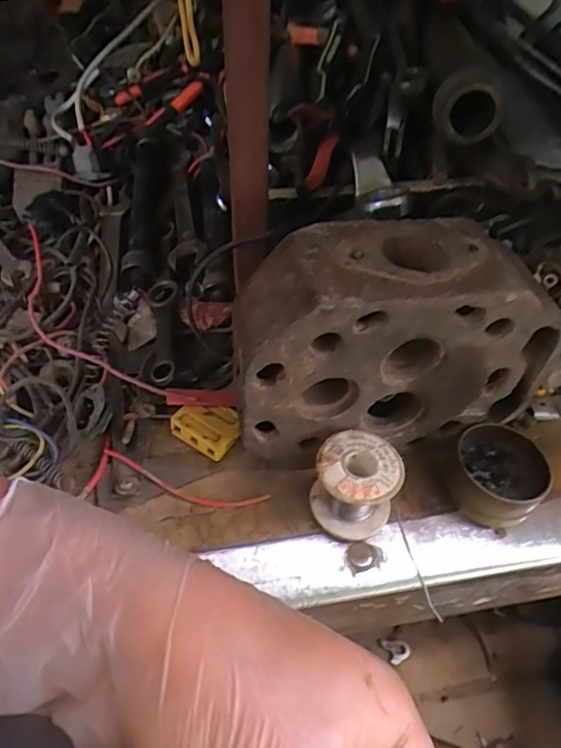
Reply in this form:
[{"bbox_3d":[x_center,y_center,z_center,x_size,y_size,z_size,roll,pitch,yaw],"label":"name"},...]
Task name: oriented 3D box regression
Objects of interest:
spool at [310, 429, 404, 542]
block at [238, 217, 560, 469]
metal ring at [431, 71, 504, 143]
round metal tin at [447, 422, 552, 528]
[{"bbox_3d":[0.050,0.075,0.361,0.053,0.052,0.054,1,51,-2],"label":"spool"},{"bbox_3d":[0.070,-0.016,0.368,0.199,0.156,0.080,-9,52,-9],"label":"block"},{"bbox_3d":[0.136,-0.194,0.393,0.047,0.044,0.022,16,52,10],"label":"metal ring"},{"bbox_3d":[0.153,0.070,0.381,0.063,0.032,0.068,1,51,-2],"label":"round metal tin"}]

